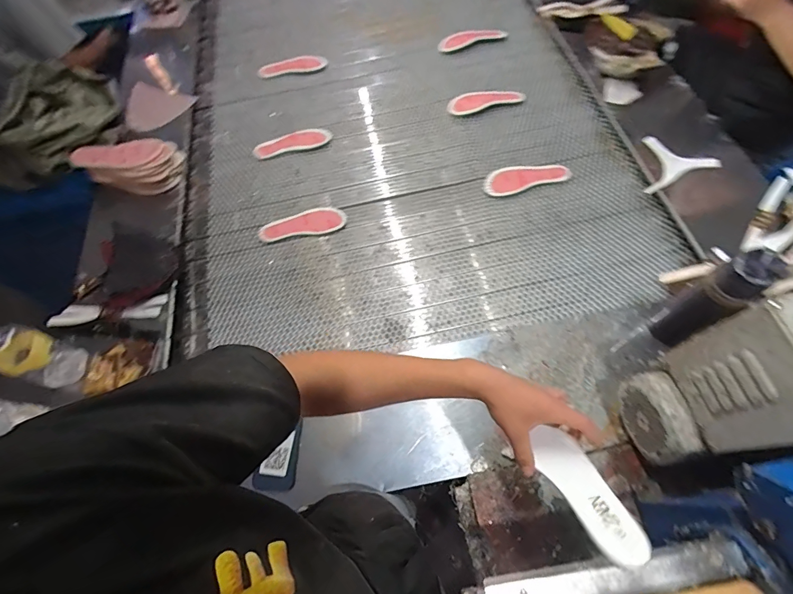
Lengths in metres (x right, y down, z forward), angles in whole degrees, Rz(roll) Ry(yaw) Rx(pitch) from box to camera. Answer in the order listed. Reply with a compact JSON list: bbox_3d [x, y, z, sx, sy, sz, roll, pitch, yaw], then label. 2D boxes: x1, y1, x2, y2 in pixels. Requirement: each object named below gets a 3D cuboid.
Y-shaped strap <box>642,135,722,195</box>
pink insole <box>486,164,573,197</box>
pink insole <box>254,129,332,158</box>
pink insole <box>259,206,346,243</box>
[{"bbox_3d":[0.671,-0.345,0.946,0.211,0.021,0.144,-22,70,-7],"label":"Y-shaped strap"},{"bbox_3d":[0.334,-0.316,0.998,0.223,0.010,0.087,-17,64,-3],"label":"pink insole"},{"bbox_3d":[-0.298,-0.448,1.095,0.218,0.009,0.066,-19,64,-4],"label":"pink insole"},{"bbox_3d":[-0.241,-0.189,0.984,0.215,0.011,0.078,-13,64,-1],"label":"pink insole"}]

